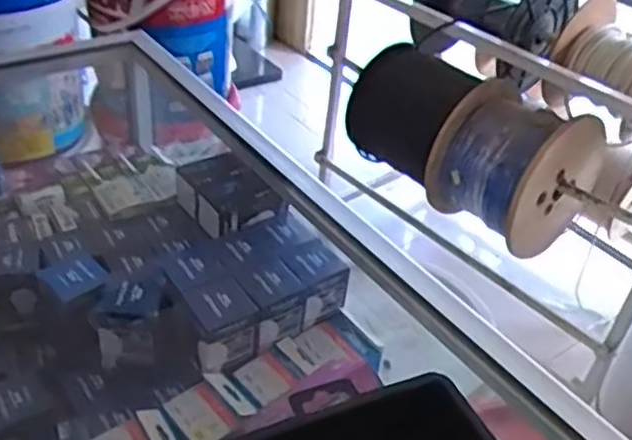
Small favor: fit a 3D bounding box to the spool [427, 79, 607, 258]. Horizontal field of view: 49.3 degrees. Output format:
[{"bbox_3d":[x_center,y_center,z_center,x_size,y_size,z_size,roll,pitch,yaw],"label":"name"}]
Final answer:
[{"bbox_3d":[0.453,-0.125,1.566,0.337,0.293,0.279,-23,45,-33],"label":"spool"}]

